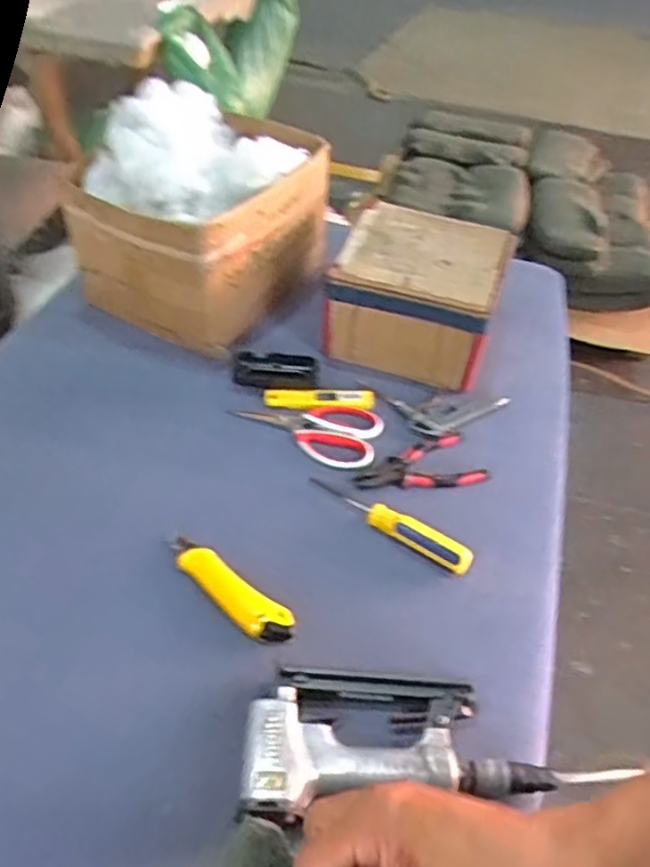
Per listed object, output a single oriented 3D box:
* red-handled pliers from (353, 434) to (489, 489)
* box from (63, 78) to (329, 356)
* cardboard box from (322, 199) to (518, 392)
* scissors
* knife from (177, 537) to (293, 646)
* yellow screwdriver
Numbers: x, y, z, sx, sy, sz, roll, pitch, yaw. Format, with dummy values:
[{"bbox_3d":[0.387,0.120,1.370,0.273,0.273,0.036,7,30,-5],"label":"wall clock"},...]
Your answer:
[{"bbox_3d":[0.108,0.044,0.789,0.145,0.012,0.075,-14,47,-17],"label":"red-handled pliers"},{"bbox_3d":[-0.174,-0.304,0.942,0.267,0.221,0.278,20,47,16],"label":"box"},{"bbox_3d":[0.128,-0.195,0.936,0.209,0.121,0.215,14,45,10],"label":"cardboard box"},{"bbox_3d":[-0.023,-0.012,0.828,0.177,0.007,0.097,13,45,9],"label":"scissors"},{"bbox_3d":[-0.094,0.152,0.664,0.152,0.013,0.038,31,50,24],"label":"knife"},{"bbox_3d":[0.067,0.093,0.730,0.194,0.025,0.029,26,49,21],"label":"yellow screwdriver"}]

